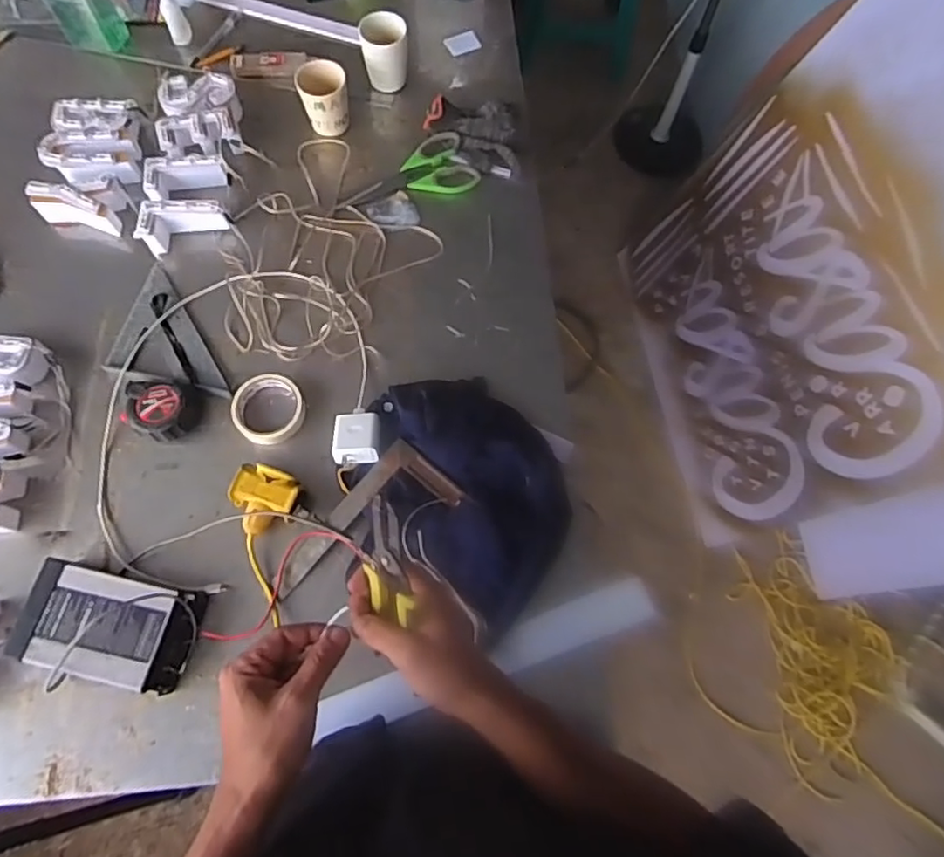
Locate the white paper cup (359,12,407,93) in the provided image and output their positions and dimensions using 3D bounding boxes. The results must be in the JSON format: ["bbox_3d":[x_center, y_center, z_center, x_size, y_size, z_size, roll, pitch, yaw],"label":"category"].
[{"bbox_3d":[-0.138,-0.602,0.967,0.071,0.097,0.065,-10,72,-5],"label":"white paper cup"}]

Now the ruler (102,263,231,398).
[{"bbox_3d":[-0.435,-0.115,0.825,0.121,0.015,0.228,-31,76,-13],"label":"ruler"}]

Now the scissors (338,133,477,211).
[{"bbox_3d":[-0.101,-0.389,0.936,0.209,0.012,0.108,-23,75,-11],"label":"scissors"}]

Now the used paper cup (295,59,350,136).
[{"bbox_3d":[-0.227,-0.512,0.934,0.071,0.087,0.069,1,71,-4],"label":"used paper cup"}]

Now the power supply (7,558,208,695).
[{"bbox_3d":[-0.415,0.228,0.688,0.188,0.052,0.118,13,71,2],"label":"power supply"}]

